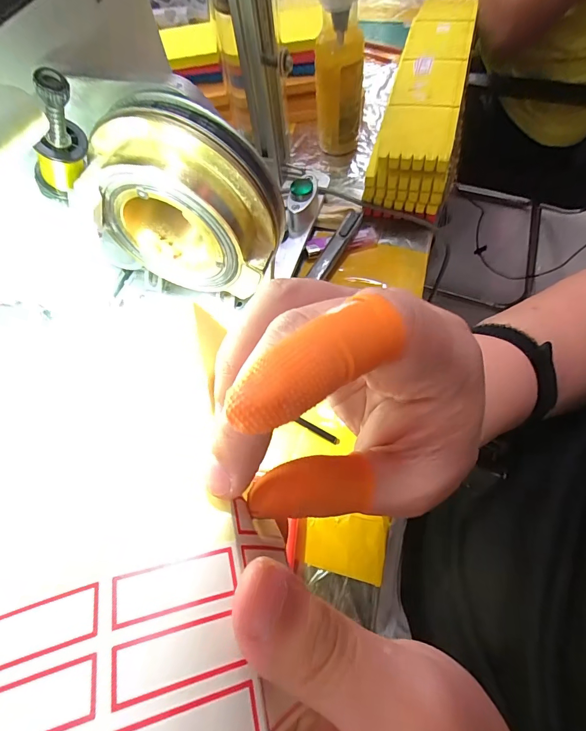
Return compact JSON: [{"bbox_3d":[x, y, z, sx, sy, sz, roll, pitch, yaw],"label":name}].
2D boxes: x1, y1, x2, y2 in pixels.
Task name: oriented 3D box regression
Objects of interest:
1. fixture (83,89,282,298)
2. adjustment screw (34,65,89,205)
[{"bbox_3d":[-0.067,-0.095,0.229,0.109,0.102,0.048,17,66,12],"label":"fixture"},{"bbox_3d":[-0.124,-0.118,0.201,0.023,0.075,0.017,14,60,-25],"label":"adjustment screw"}]

